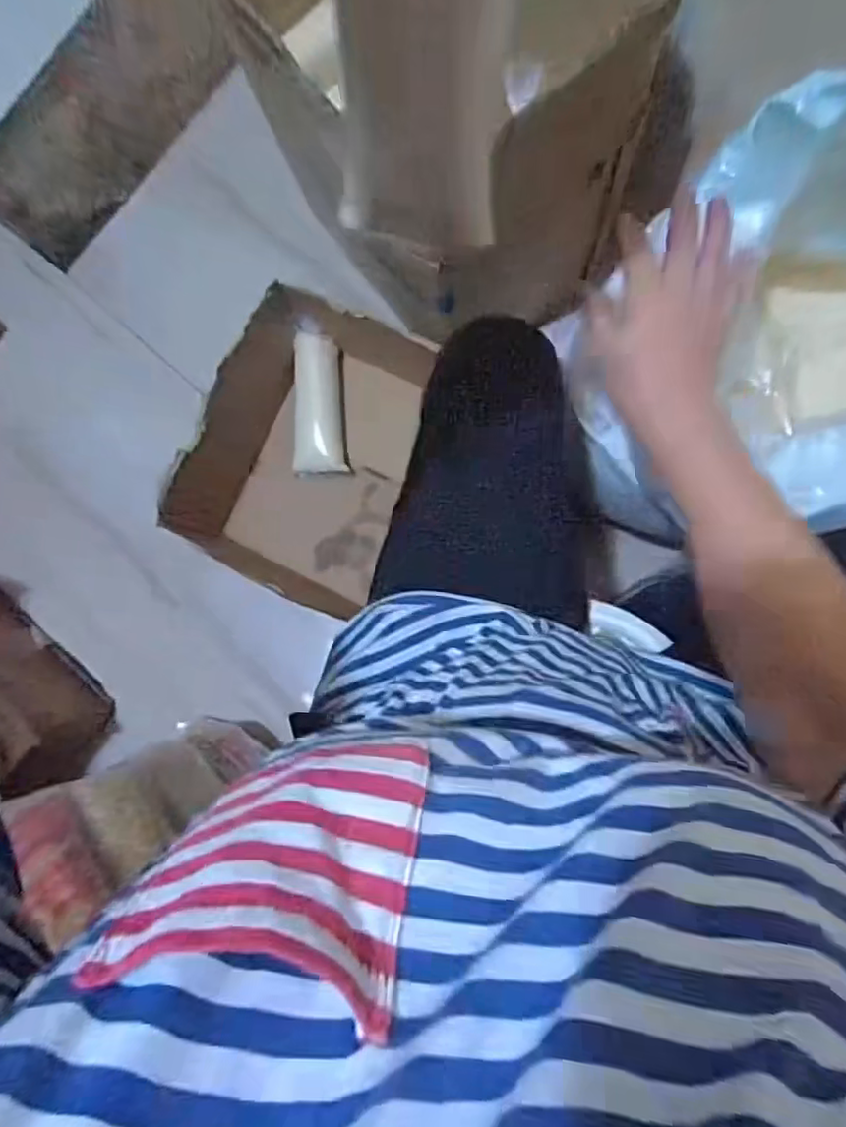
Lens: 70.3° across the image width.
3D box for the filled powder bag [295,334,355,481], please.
[{"bbox_3d":[-0.152,-0.226,0.866,0.066,0.046,0.194,-4,86,6],"label":"filled powder bag"}]

